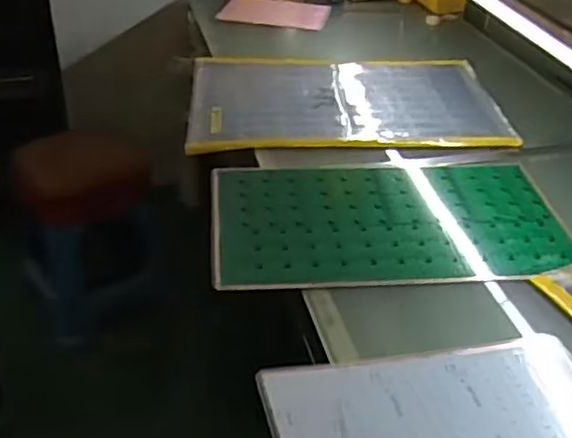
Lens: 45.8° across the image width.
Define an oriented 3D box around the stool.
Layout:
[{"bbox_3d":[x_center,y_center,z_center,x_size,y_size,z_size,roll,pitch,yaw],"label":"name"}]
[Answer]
[{"bbox_3d":[-0.528,0.044,1.841,0.360,0.427,0.347,-10,38,-17],"label":"stool"}]

